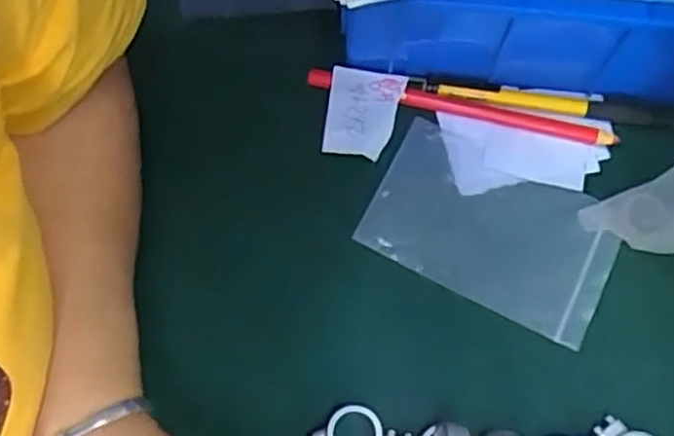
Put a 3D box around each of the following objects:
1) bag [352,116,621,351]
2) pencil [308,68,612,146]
[{"bbox_3d":[0.080,0.006,0.372,0.124,0.006,0.076,26,72,9],"label":"bag"},{"bbox_3d":[0.066,-0.061,0.392,0.168,0.009,0.011,13,71,4],"label":"pencil"}]

